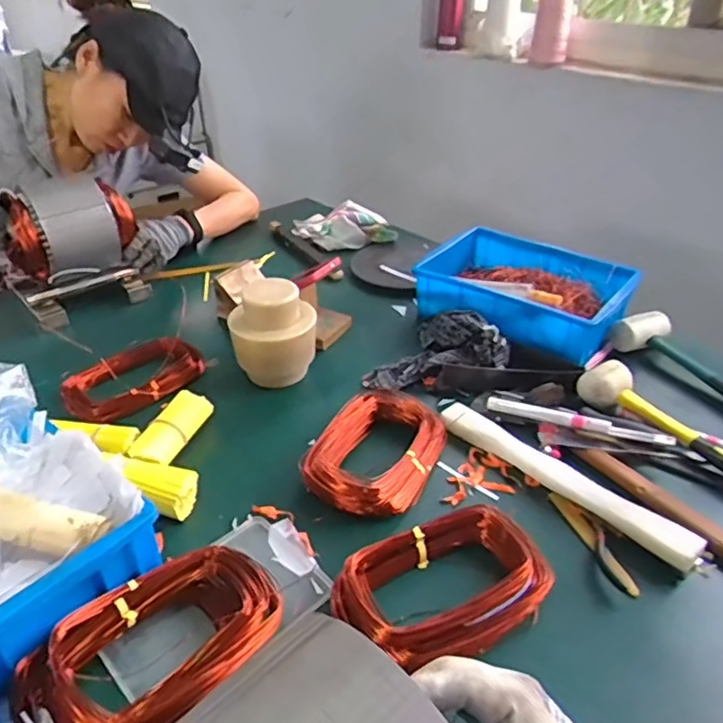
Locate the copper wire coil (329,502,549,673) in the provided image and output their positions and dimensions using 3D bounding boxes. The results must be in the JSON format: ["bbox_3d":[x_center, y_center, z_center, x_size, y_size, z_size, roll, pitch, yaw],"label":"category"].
[{"bbox_3d":[0.073,0.195,0.539,0.194,0.042,0.114,-18,39,-25],"label":"copper wire coil"}]

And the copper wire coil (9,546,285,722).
[{"bbox_3d":[-0.163,0.225,0.482,0.115,0.048,0.204,25,41,31],"label":"copper wire coil"}]

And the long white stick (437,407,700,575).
[{"bbox_3d":[0.206,0.123,0.643,0.030,0.032,0.289,-28,44,-35],"label":"long white stick"}]

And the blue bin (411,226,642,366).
[{"bbox_3d":[0.249,-0.109,0.928,0.293,0.078,0.215,25,41,31],"label":"blue bin"}]

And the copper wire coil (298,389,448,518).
[{"bbox_3d":[0.019,0.096,0.677,0.124,0.047,0.178,17,38,23],"label":"copper wire coil"}]

